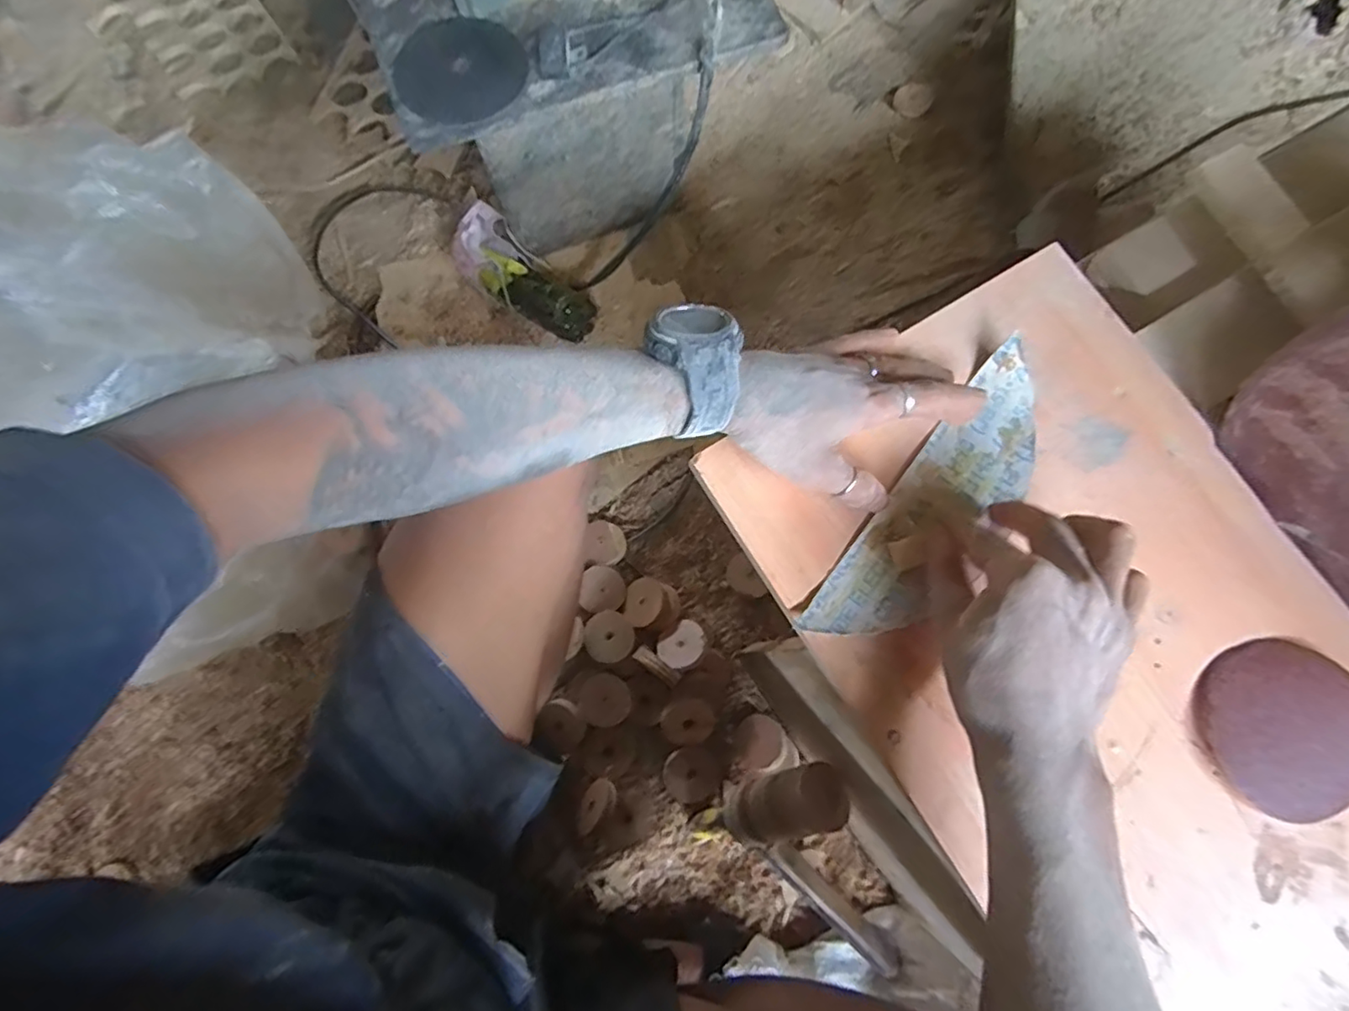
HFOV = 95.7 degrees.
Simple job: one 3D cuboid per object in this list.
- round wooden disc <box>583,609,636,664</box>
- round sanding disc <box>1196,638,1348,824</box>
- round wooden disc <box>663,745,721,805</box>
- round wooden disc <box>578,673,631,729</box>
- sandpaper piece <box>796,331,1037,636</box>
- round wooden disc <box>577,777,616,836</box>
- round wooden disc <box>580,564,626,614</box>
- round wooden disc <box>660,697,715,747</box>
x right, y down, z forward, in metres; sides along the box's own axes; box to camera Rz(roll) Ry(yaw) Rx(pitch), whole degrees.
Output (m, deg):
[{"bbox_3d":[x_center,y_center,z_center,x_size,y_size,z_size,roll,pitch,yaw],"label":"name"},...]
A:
[{"bbox_3d":[-0.067,0.134,0.620,0.050,0.014,0.049,0,74,-1],"label":"round wooden disc"},{"bbox_3d":[0.348,0.126,0.346,0.096,0.008,0.093,0,74,-1],"label":"round sanding disc"},{"bbox_3d":[0.017,0.266,0.605,0.053,0.008,0.052,0,74,-1],"label":"round wooden disc"},{"bbox_3d":[-0.070,0.193,0.605,0.051,0.009,0.050,-1,84,8],"label":"round wooden disc"},{"bbox_3d":[0.161,-0.001,0.366,0.060,0.015,0.216,40,78,10],"label":"sandpaper piece"},{"bbox_3d":[-0.078,0.293,0.597,0.009,0.048,0.050,47,70,-20],"label":"round wooden disc"},{"bbox_3d":[-0.074,0.088,0.638,0.047,0.005,0.049,8,69,-22],"label":"round wooden disc"},{"bbox_3d":[0.013,0.216,0.609,0.051,0.008,0.046,-2,95,-1],"label":"round wooden disc"}]

